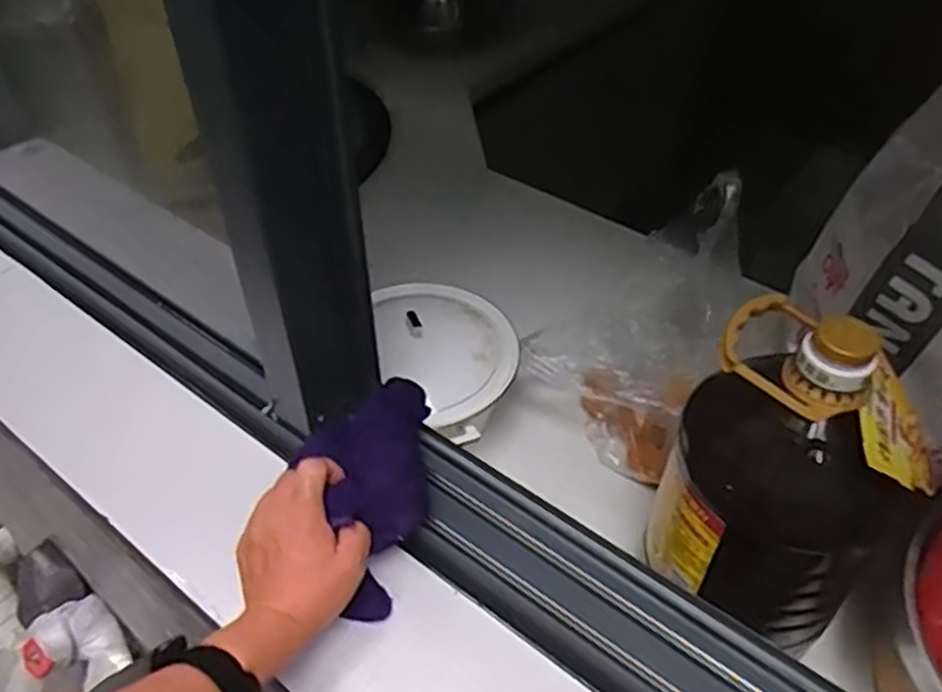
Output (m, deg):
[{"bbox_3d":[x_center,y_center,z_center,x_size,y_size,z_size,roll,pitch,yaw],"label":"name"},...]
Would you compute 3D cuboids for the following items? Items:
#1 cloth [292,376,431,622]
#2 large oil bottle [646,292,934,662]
[{"bbox_3d":[-0.083,0.107,0.605,0.095,0.056,0.198,-1,59,-1],"label":"cloth"},{"bbox_3d":[0.241,0.109,0.600,0.158,0.296,0.143,34,54,29],"label":"large oil bottle"}]

